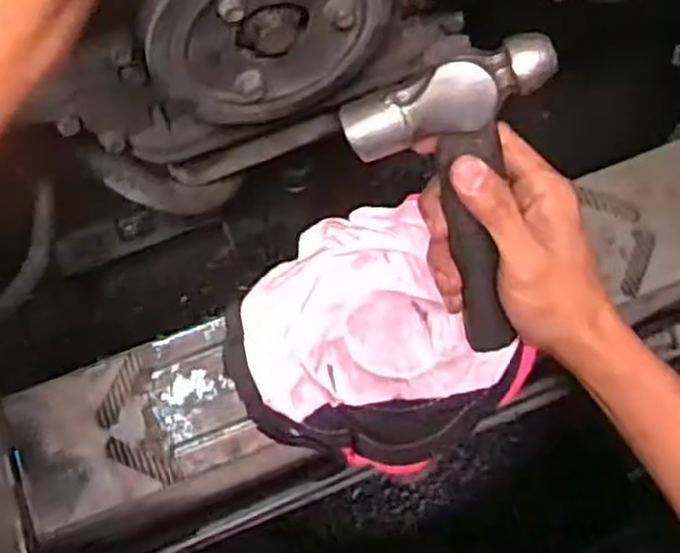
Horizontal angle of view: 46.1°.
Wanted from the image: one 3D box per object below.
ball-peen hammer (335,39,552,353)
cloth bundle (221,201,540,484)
[{"bbox_3d":[0.062,-0.036,0.433,0.102,0.023,0.169,-9,115,-3],"label":"ball-peen hammer"},{"bbox_3d":[0.015,0.041,0.500,0.154,0.033,0.160,0,72,0],"label":"cloth bundle"}]

